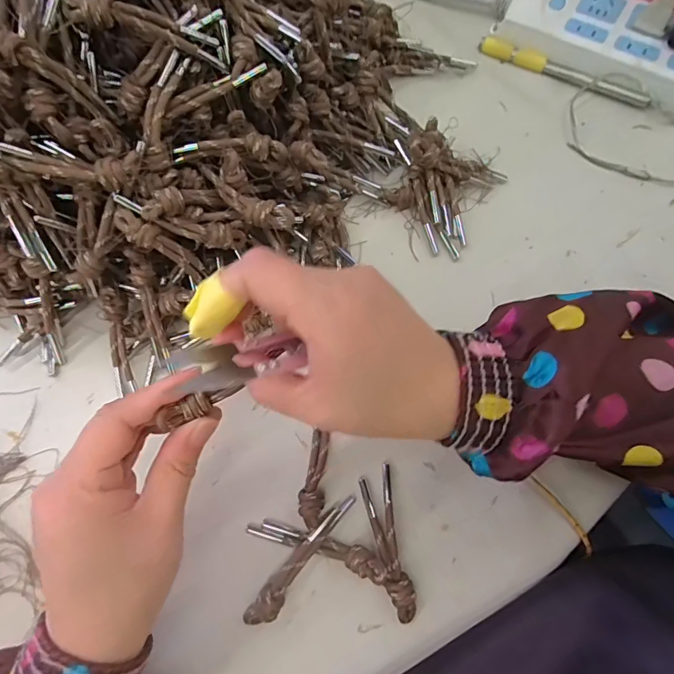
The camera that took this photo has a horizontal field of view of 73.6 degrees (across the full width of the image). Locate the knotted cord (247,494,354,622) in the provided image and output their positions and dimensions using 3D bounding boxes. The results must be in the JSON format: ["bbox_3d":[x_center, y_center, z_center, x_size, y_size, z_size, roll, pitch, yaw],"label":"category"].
[{"bbox_3d":[-0.022,0.132,0.268,0.015,0.017,0.090,37,78,11],"label":"knotted cord"}]

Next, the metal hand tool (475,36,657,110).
[{"bbox_3d":[0.191,-0.228,0.384,0.147,0.008,0.012,31,77,10],"label":"metal hand tool"}]

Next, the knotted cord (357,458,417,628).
[{"bbox_3d":[0.031,0.123,0.272,0.020,0.016,0.085,-11,74,-1],"label":"knotted cord"}]

